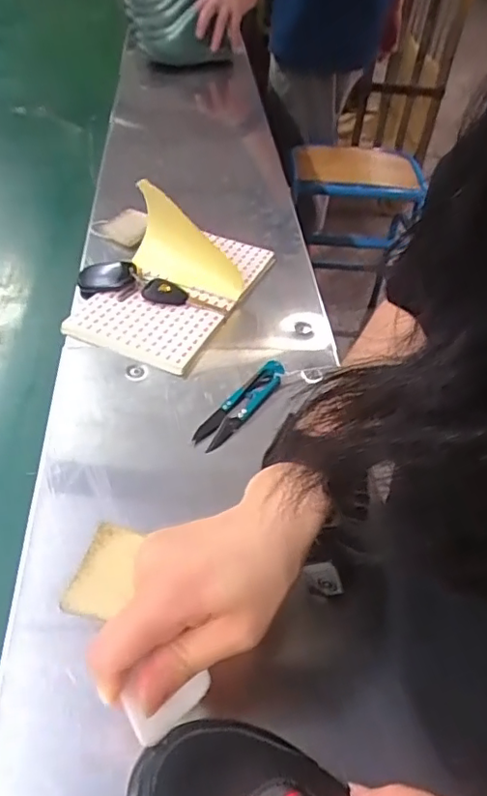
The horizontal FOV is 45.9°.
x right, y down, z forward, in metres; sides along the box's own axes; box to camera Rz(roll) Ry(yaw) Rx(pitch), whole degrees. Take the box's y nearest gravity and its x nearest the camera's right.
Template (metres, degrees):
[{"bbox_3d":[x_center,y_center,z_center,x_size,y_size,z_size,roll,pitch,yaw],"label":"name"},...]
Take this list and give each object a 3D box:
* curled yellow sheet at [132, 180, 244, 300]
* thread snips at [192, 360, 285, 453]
[{"bbox_3d":[-0.052,-0.154,0.561,0.102,0.079,0.073,6,47,-5],"label":"curled yellow sheet"},{"bbox_3d":[0.000,0.003,0.460,0.025,0.012,0.105,30,50,22],"label":"thread snips"}]

